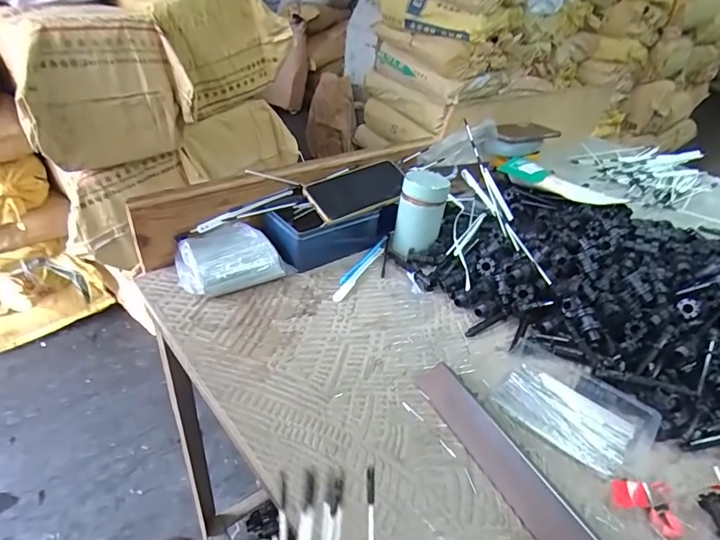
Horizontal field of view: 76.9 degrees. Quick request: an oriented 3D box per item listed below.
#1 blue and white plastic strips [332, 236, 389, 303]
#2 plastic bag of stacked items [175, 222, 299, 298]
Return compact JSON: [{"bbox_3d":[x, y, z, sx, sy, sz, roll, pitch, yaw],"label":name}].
[{"bbox_3d":[0.002,-0.005,0.625,0.021,0.004,0.165,19,38,18],"label":"blue and white plastic strips"},{"bbox_3d":[-0.163,-0.015,0.576,0.134,0.046,0.090,-17,42,-29],"label":"plastic bag of stacked items"}]

